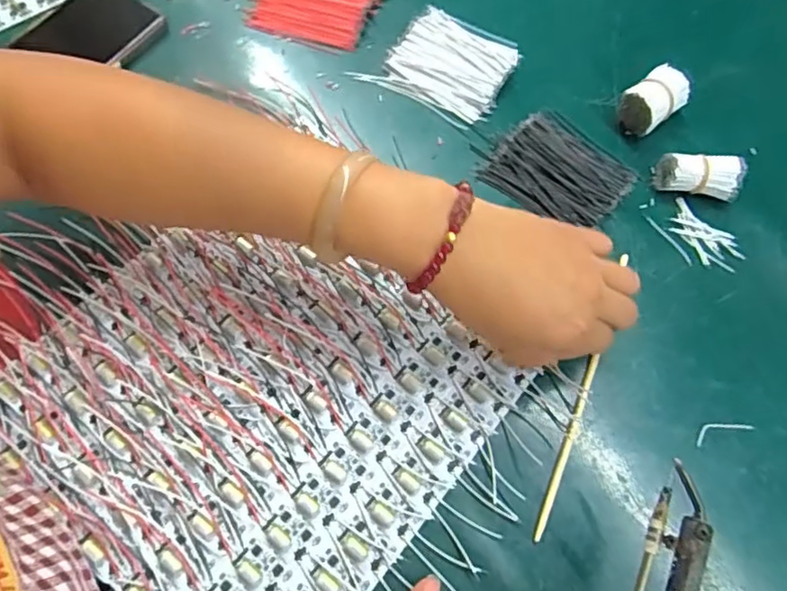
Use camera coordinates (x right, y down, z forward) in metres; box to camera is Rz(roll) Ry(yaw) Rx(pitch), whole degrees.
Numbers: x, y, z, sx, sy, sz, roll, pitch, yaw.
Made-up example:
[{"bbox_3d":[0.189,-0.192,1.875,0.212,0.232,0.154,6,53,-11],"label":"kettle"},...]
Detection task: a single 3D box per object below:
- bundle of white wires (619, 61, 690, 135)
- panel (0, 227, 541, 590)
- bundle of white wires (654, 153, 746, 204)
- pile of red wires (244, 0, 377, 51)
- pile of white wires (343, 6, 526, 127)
[{"bbox_3d":[0.190,-0.141,0.444,0.045,0.031,0.032,-37,74,-17],"label":"bundle of white wires"},{"bbox_3d":[-0.084,0.060,0.360,0.242,0.007,0.229,39,70,12],"label":"panel"},{"bbox_3d":[0.211,-0.082,0.422,0.053,0.024,0.025,10,67,1],"label":"bundle of white wires"},{"bbox_3d":[-0.061,-0.242,0.493,0.094,0.010,0.090,23,68,6],"label":"pile of red wires"},{"bbox_3d":[0.040,-0.180,0.467,0.097,0.010,0.087,30,69,9],"label":"pile of white wires"}]

